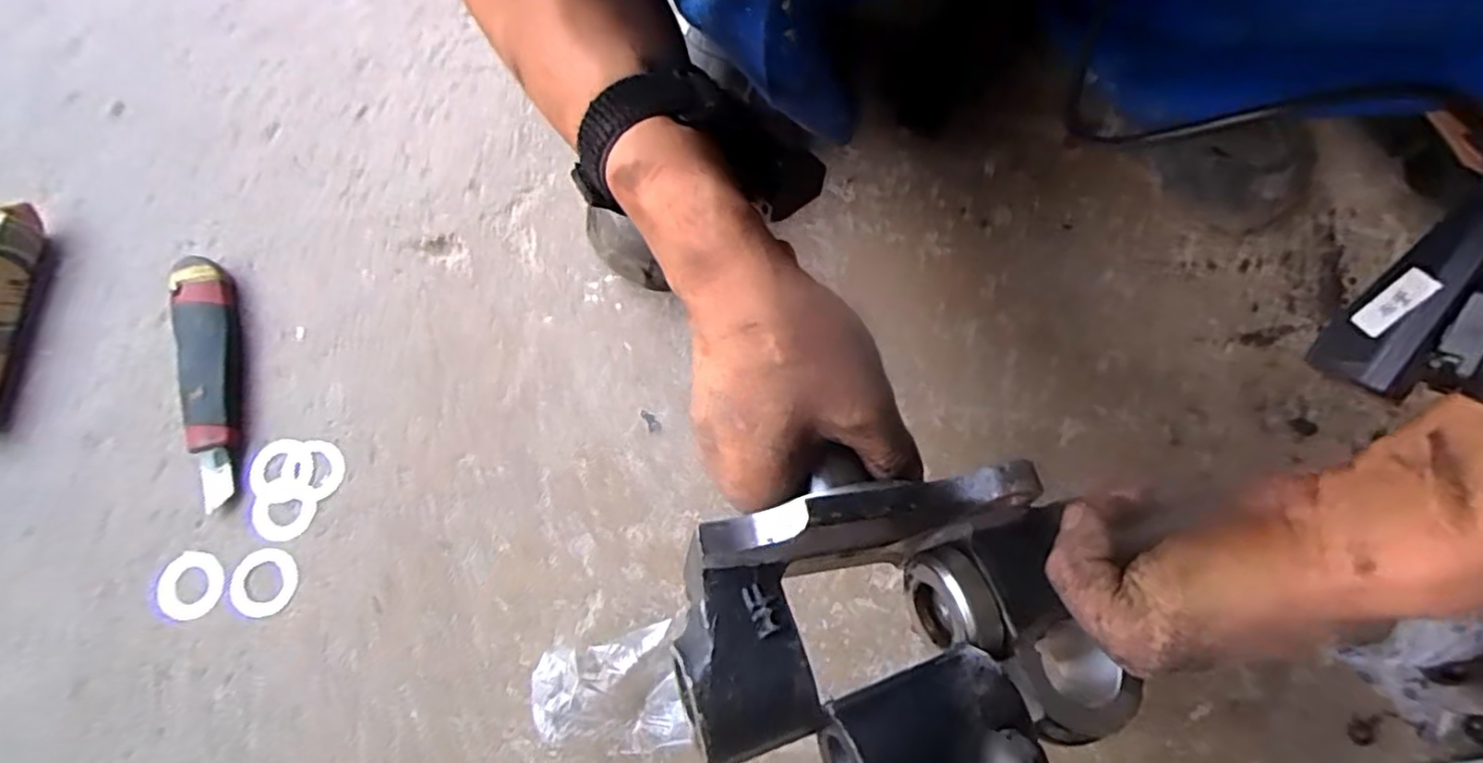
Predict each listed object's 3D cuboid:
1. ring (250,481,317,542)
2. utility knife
[{"bbox_3d":[-0.300,0.084,0.450,0.041,0.004,0.037,5,76,3],"label":"ring"},{"bbox_3d":[-0.362,-0.003,0.466,0.040,0.020,0.170,-14,76,-2],"label":"utility knife"}]

